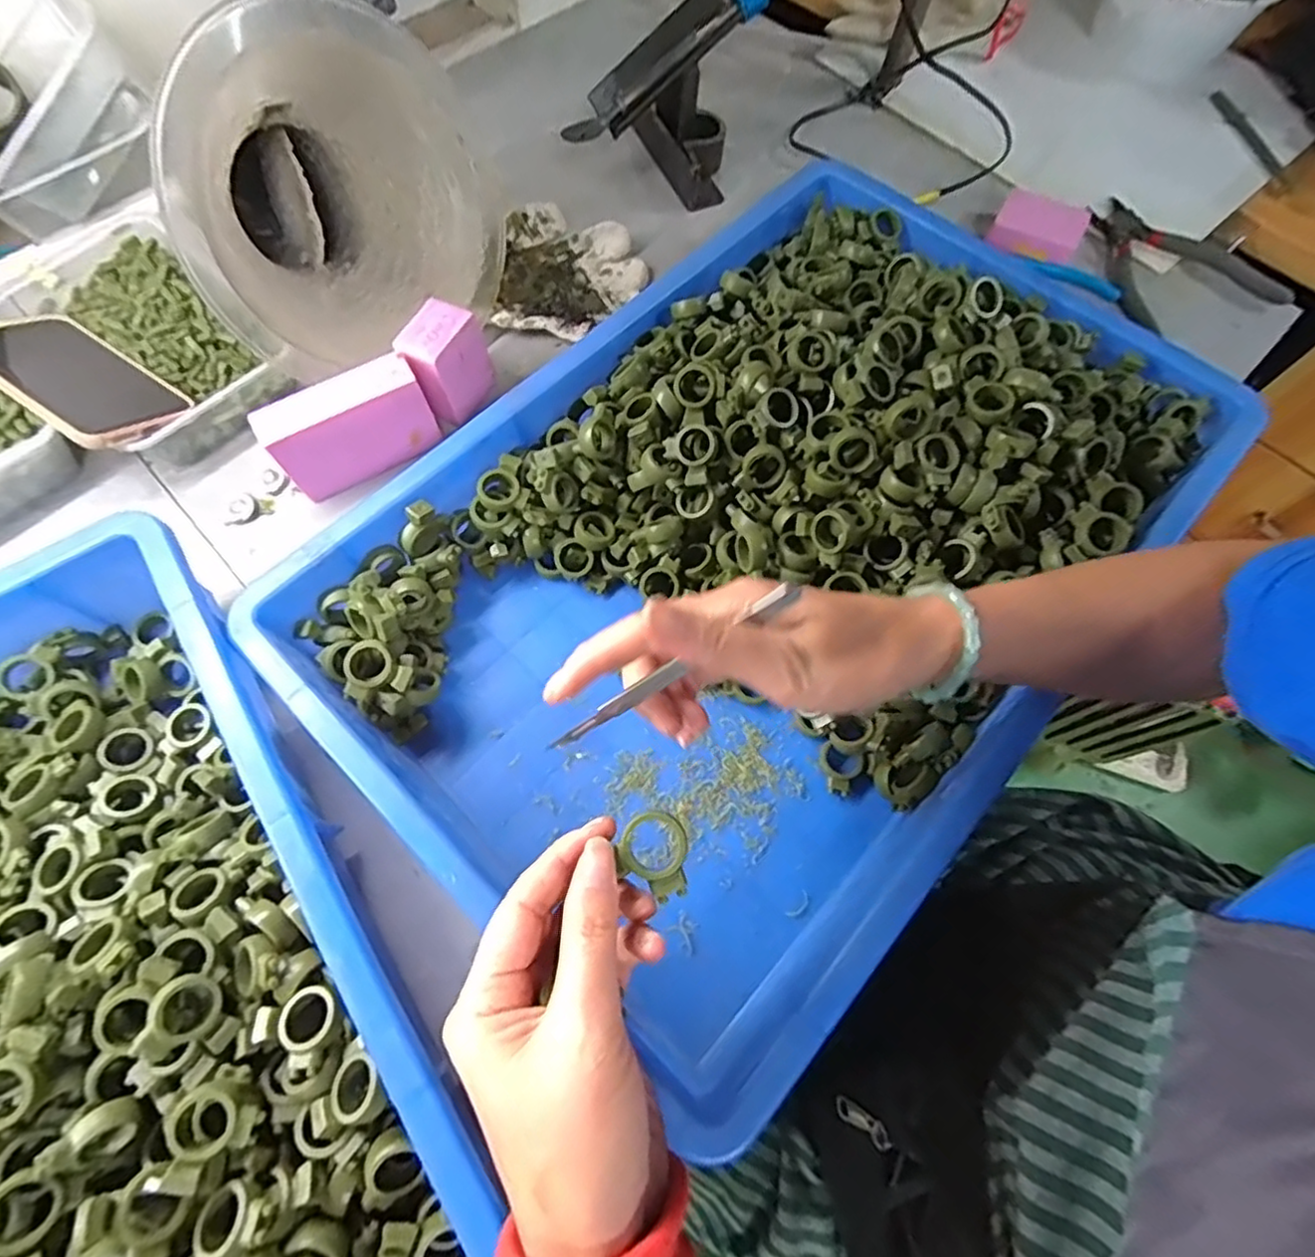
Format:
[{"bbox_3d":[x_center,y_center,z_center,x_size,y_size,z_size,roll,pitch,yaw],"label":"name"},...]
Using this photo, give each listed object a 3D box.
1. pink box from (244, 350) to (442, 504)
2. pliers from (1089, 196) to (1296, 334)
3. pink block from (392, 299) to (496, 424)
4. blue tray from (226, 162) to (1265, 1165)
[{"bbox_3d":[-0.218,-0.143,0.460,0.107,0.064,0.036,-32,72,-14],"label":"pink box"},{"bbox_3d":[0.469,-0.338,0.581,0.142,0.017,0.148,-12,69,-7],"label":"pliers"},{"bbox_3d":[-0.159,-0.199,0.482,0.042,0.063,0.061,28,70,9],"label":"pink block"},{"bbox_3d":[0.075,-0.065,0.416,0.370,0.098,0.554,40,72,13],"label":"blue tray"}]

